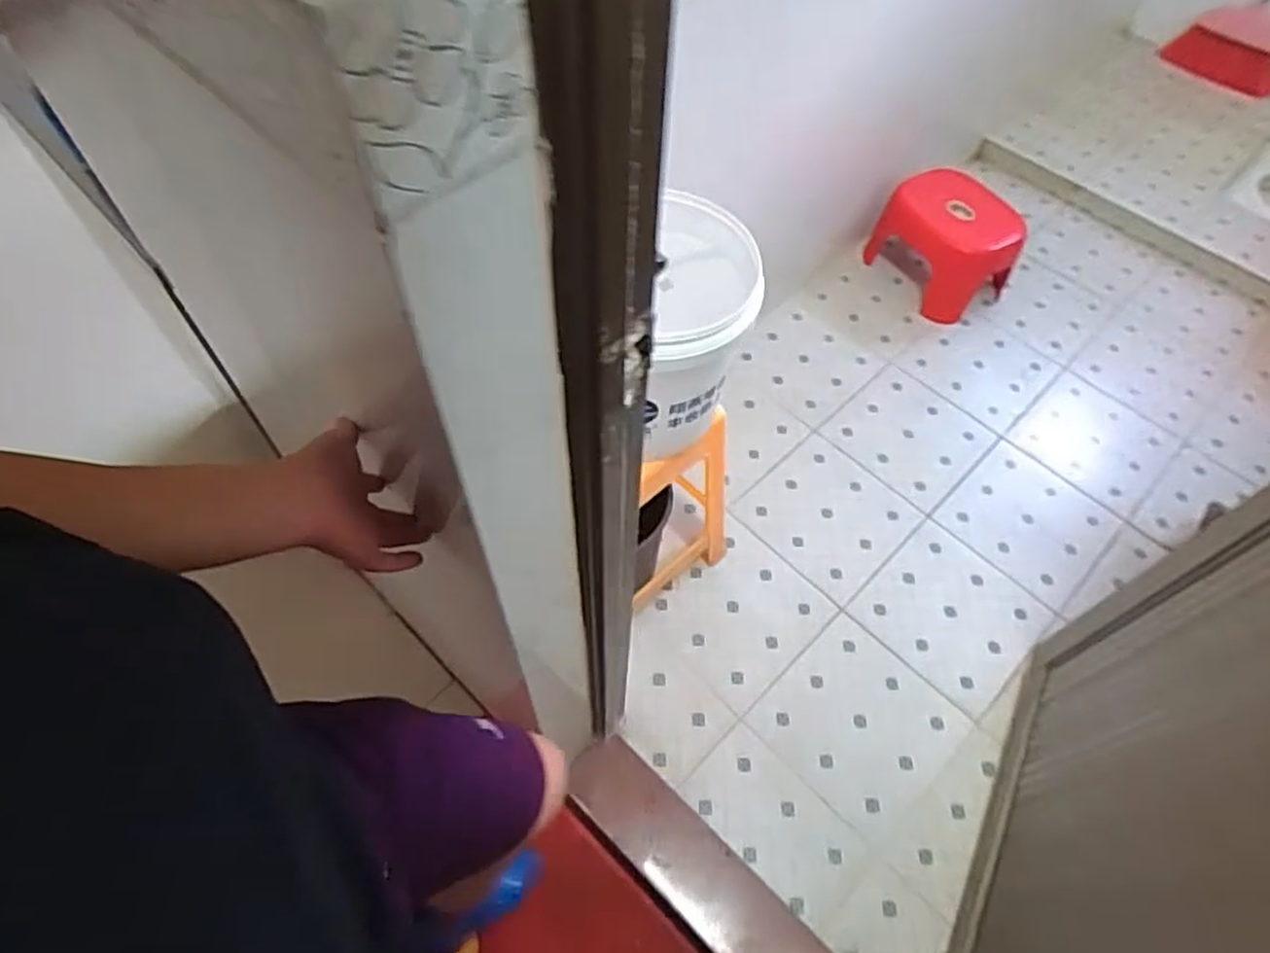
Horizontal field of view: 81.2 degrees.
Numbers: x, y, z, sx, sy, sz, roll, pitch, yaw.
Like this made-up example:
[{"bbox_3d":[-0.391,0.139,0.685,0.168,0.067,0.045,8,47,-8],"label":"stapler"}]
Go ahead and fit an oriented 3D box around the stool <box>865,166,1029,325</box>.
[{"bbox_3d":[0.692,-0.522,1.662,0.207,0.194,0.283,-35,66,-23],"label":"stool"}]

